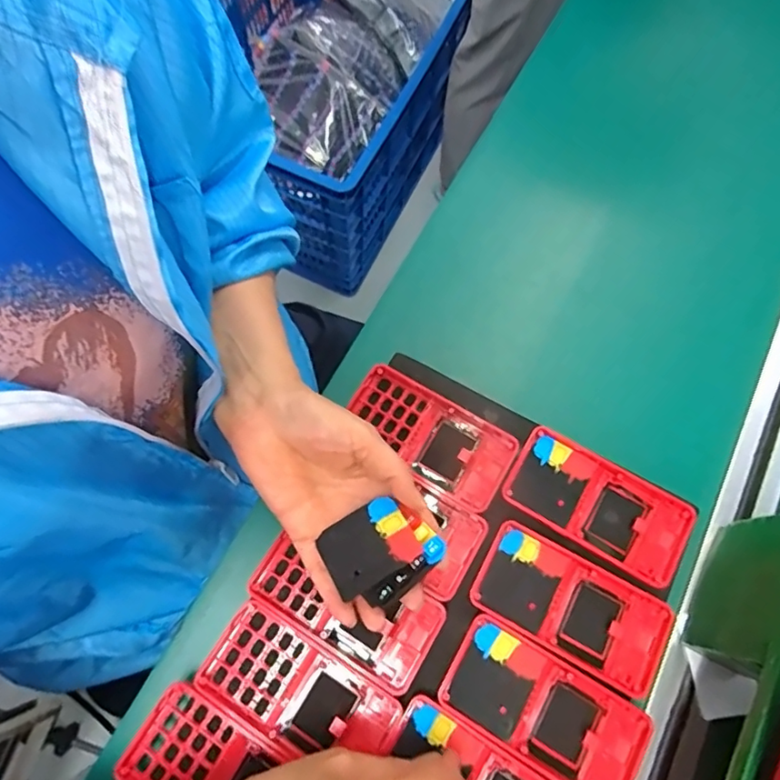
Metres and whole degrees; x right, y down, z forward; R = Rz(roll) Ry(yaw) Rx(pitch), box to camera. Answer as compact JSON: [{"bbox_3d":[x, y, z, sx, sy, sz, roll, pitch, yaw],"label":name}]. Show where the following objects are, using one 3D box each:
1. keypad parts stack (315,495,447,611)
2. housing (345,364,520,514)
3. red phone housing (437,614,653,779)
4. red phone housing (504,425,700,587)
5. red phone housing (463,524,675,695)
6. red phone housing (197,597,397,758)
[{"bbox_3d":[-0.004,0.097,0.324,0.063,0.013,0.054,-31,75,-10],"label":"keypad parts stack"},{"bbox_3d":[0.027,0.034,0.396,0.124,0.016,0.061,31,75,9],"label":"housing"},{"bbox_3d":[0.097,0.199,0.334,0.124,0.010,0.060,30,74,9],"label":"red phone housing"},{"bbox_3d":[0.144,0.080,0.375,0.122,0.015,0.061,31,75,9],"label":"red phone housing"},{"bbox_3d":[0.119,0.142,0.353,0.123,0.014,0.062,29,74,9],"label":"red phone housing"},{"bbox_3d":[-0.059,0.192,0.340,0.124,0.013,0.060,32,75,9],"label":"red phone housing"}]

